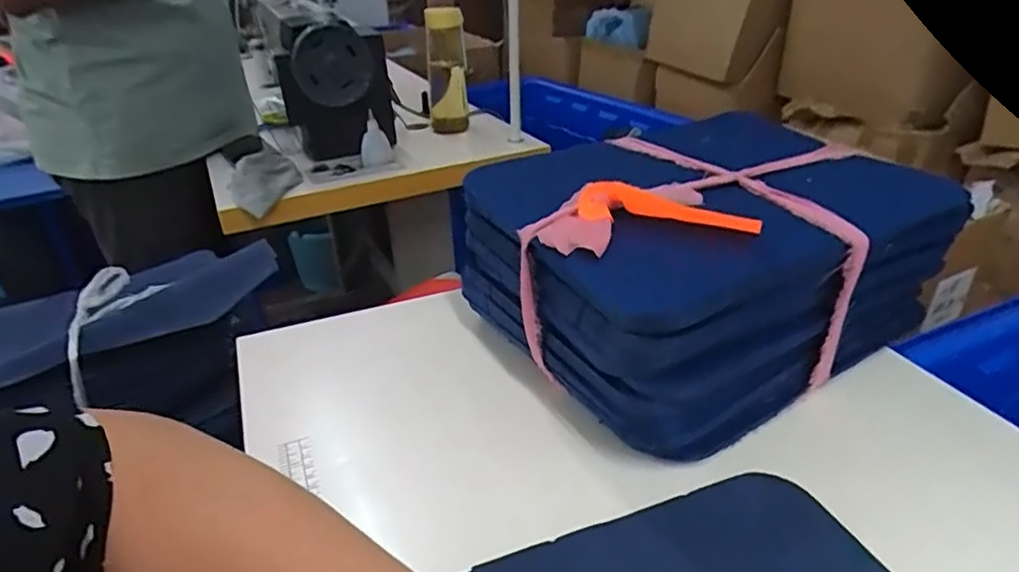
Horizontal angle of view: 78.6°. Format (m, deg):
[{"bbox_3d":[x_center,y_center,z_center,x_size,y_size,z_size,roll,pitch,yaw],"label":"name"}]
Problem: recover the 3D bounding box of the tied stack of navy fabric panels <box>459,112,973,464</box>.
[{"bbox_3d":[0.151,-0.024,0.540,0.324,0.158,0.268,-18,34,-26],"label":"tied stack of navy fabric panels"}]

